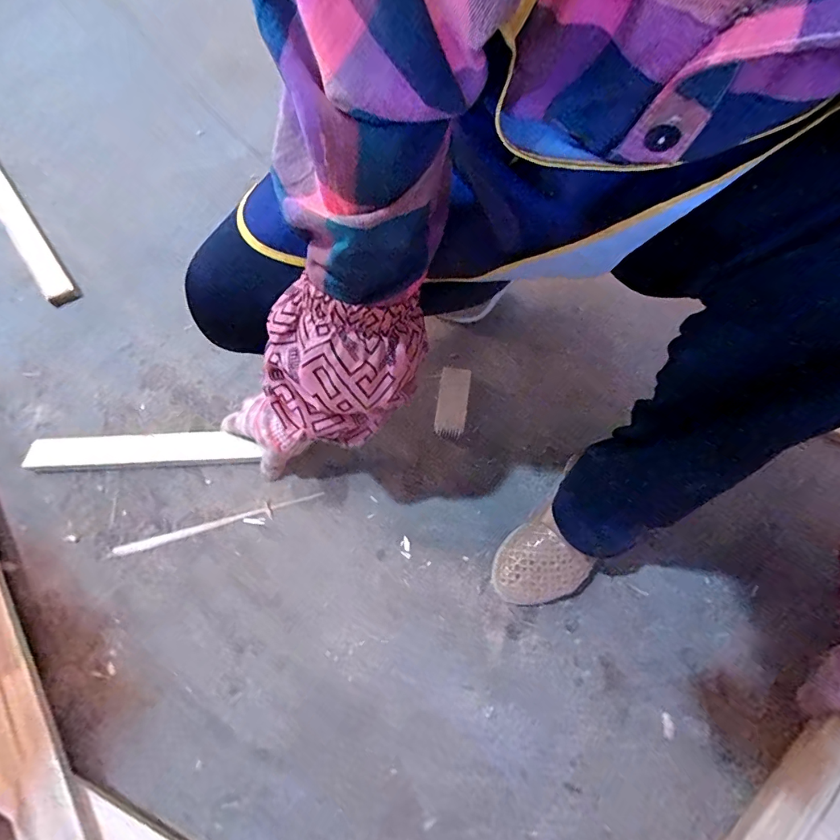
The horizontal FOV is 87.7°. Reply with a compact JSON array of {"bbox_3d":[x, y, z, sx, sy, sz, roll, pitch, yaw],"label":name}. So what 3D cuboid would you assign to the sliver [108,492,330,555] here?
[{"bbox_3d":[-0.232,0.121,0.513,0.231,0.008,0.018,-12,62,-10],"label":"sliver"}]

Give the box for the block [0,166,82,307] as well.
[{"bbox_3d":[-0.679,-0.341,0.734,0.044,0.024,0.445,-35,68,-21],"label":"block"}]

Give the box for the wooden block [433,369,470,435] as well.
[{"bbox_3d":[0.044,-0.025,0.601,0.040,0.023,0.097,9,60,1],"label":"wooden block"}]

